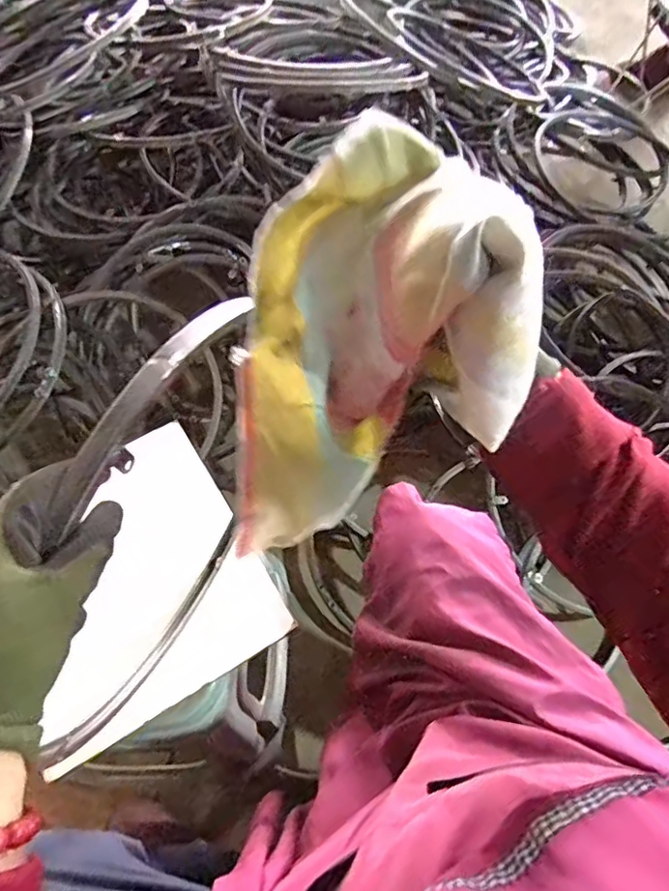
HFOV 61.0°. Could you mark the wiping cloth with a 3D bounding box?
[{"bbox_3d":[0.009,-0.048,0.281,0.130,0.192,0.135,-8,60,-7],"label":"wiping cloth"}]

